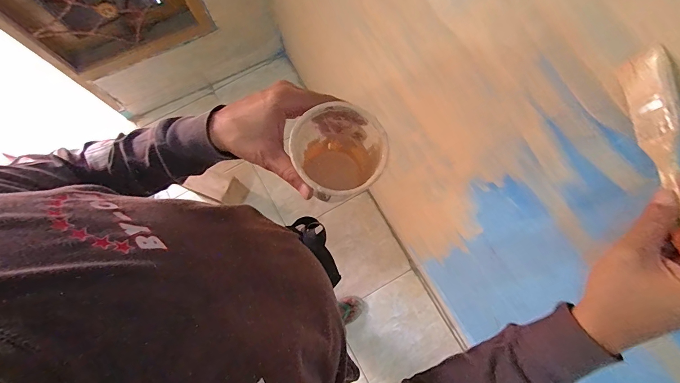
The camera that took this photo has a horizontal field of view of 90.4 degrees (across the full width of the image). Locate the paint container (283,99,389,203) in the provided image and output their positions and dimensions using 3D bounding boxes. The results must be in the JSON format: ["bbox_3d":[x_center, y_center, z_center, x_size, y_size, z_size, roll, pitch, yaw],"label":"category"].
[{"bbox_3d":[-0.002,-0.031,0.343,0.085,0.081,0.090,-21,71,-7],"label":"paint container"}]

